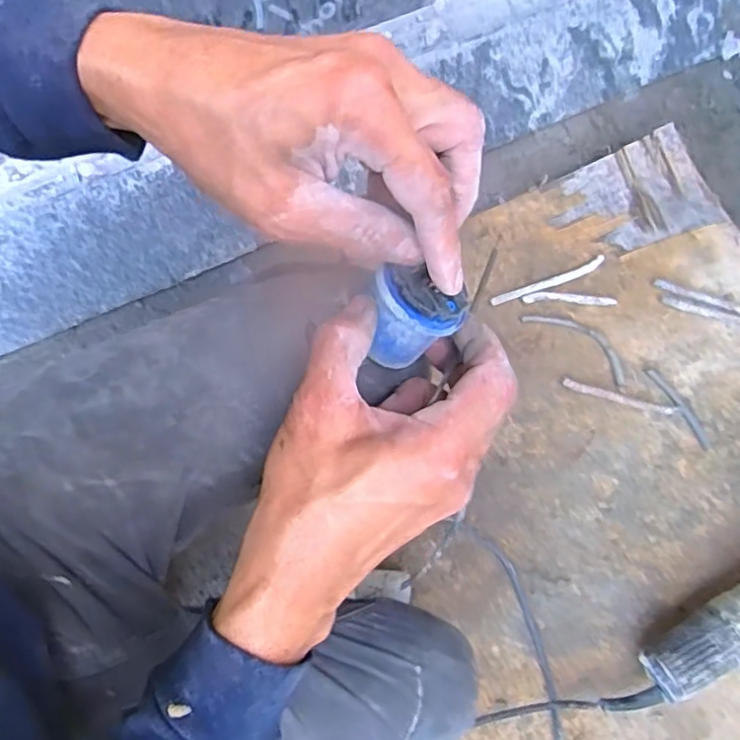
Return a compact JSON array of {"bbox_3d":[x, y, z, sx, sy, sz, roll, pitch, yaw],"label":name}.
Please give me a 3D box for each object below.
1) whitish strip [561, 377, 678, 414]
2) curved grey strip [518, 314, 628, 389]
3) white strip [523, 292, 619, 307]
[{"bbox_3d":[0.308,0.034,0.777,0.140,0.010,0.015,16,75,3],"label":"whitish strip"},{"bbox_3d":[0.270,-0.039,0.801,0.147,0.008,0.046,38,77,9],"label":"curved grey strip"},{"bbox_3d":[0.266,-0.095,0.835,0.119,0.006,0.017,3,75,0],"label":"white strip"}]

